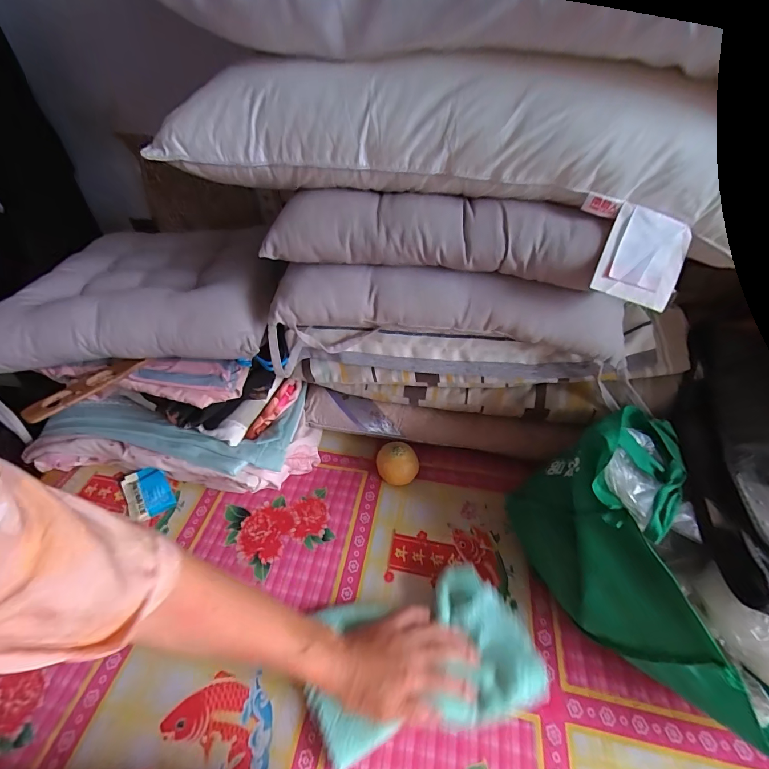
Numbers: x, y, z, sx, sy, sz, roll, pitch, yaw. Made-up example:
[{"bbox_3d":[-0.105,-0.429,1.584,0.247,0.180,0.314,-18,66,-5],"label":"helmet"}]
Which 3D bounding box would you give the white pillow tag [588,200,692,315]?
[{"bbox_3d":[0.250,-0.122,0.355,0.074,0.082,0.005,19,8,2],"label":"white pillow tag"}]

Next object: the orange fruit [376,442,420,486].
[{"bbox_3d":[0.021,0.126,0.586,0.066,0.056,0.056,-1,43,0],"label":"orange fruit"}]

